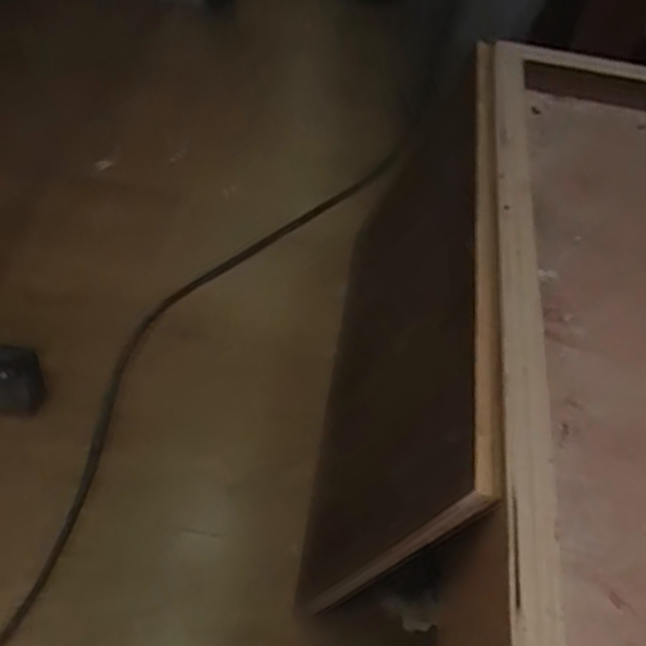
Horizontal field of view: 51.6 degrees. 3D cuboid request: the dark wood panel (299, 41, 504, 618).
[{"bbox_3d":[0.085,-0.002,0.788,0.025,0.397,0.584,20,52,-12],"label":"dark wood panel"}]

